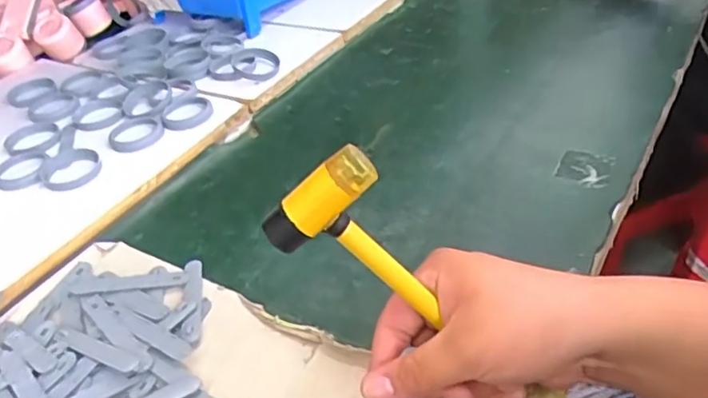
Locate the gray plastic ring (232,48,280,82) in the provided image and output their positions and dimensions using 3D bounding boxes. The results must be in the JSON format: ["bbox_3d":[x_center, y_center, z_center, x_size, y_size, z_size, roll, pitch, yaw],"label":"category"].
[{"bbox_3d":[-0.121,-0.166,0.762,0.056,0.018,0.065,-12,40,-6],"label":"gray plastic ring"}]

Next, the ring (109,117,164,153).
[{"bbox_3d":[-0.236,-0.074,0.674,0.055,0.009,0.057,-12,40,-6],"label":"ring"}]

